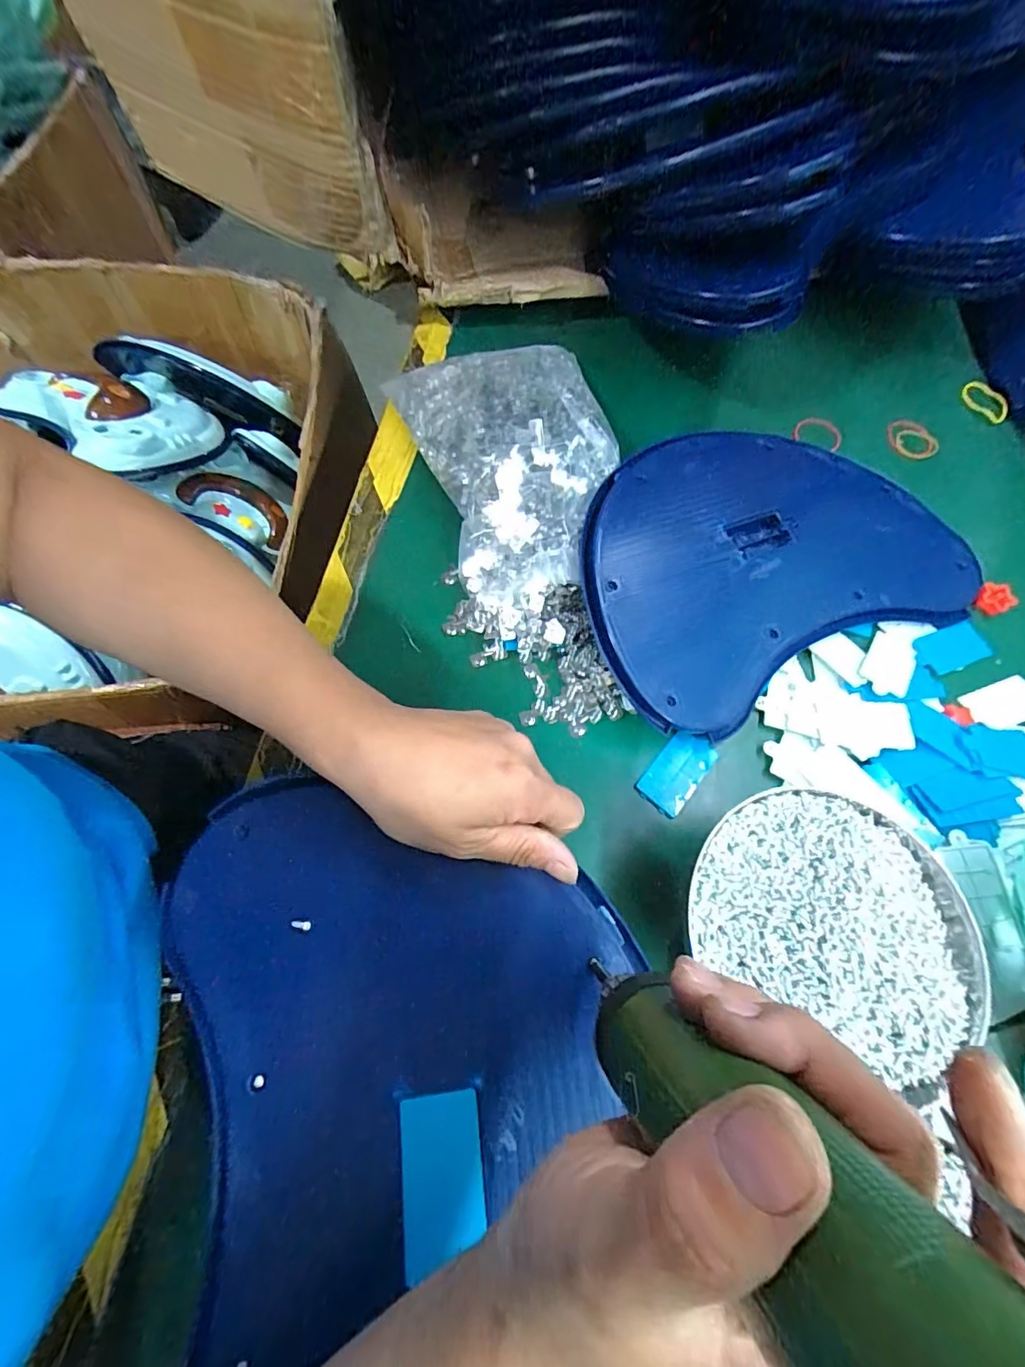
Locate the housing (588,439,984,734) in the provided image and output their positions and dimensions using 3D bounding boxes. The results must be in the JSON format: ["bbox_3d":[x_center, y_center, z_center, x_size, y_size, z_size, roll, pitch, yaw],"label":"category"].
[{"bbox_3d":[0.200,-0.105,0.414,0.315,0.057,0.220,-25,70,-12],"label":"housing"}]

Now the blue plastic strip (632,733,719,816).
[{"bbox_3d":[0.116,0.061,0.360,0.033,0.011,0.060,40,70,12],"label":"blue plastic strip"}]

